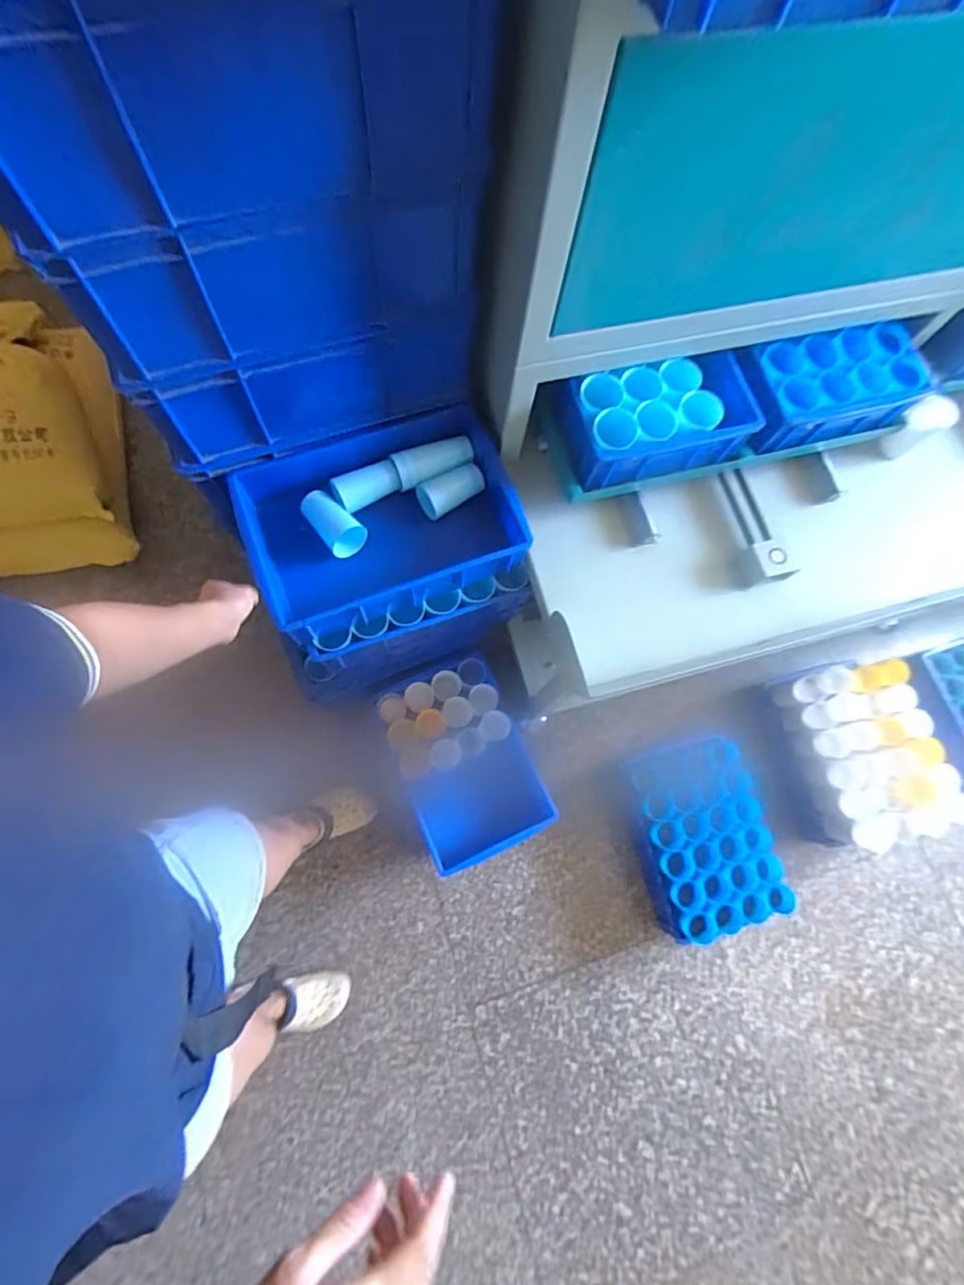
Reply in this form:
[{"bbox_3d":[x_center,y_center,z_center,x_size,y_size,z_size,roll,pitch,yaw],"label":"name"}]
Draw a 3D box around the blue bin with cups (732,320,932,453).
[{"bbox_3d":[0.551,-0.406,0.885,0.292,0.088,0.133,-13,75,-8],"label":"blue bin with cups"}]

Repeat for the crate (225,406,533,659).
[{"bbox_3d":[-0.153,-0.178,0.903,0.416,0.136,0.286,-20,76,-10],"label":"crate"}]

